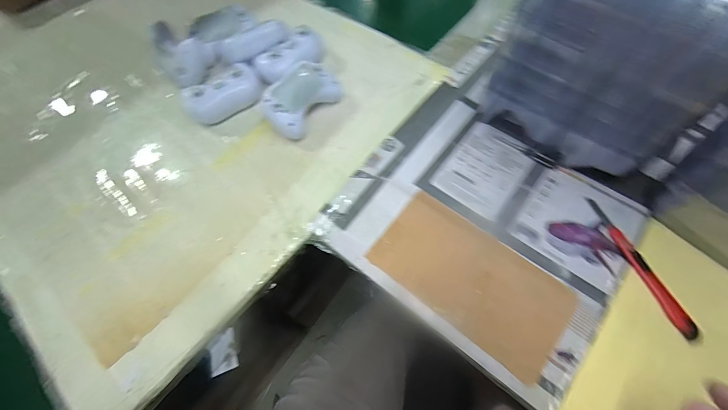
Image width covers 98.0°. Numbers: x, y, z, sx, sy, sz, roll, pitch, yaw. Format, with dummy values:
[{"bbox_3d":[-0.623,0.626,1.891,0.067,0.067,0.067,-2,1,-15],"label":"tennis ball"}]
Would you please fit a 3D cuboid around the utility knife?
[{"bbox_3d":[0.304,0.061,0.349,0.021,0.007,0.161,-15,65,-4],"label":"utility knife"}]

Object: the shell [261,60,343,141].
[{"bbox_3d":[-0.088,-0.148,0.443,0.075,0.036,0.112,46,72,-10],"label":"shell"}]

